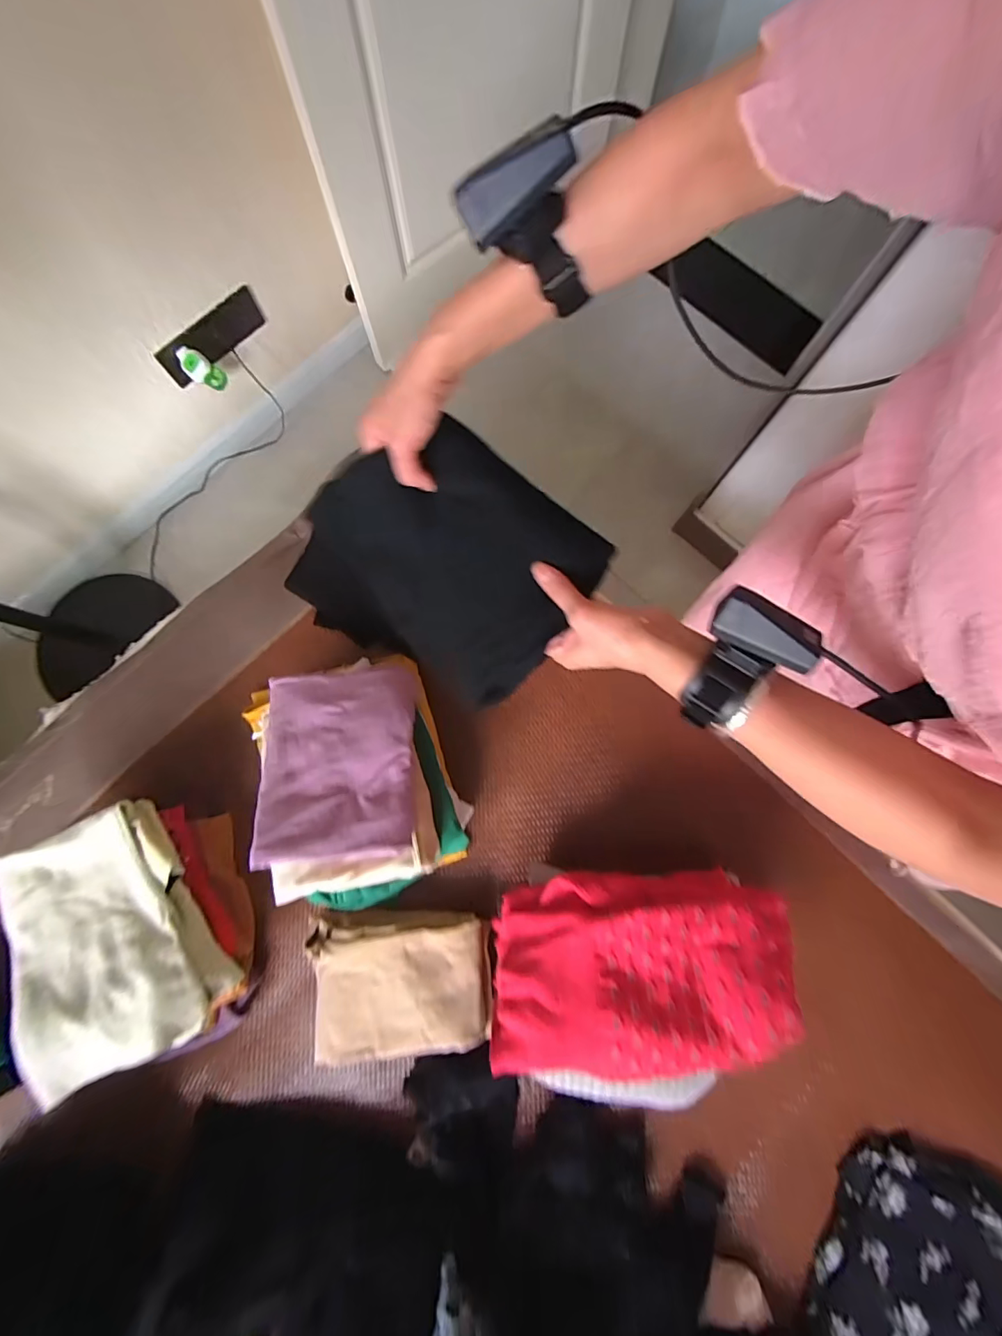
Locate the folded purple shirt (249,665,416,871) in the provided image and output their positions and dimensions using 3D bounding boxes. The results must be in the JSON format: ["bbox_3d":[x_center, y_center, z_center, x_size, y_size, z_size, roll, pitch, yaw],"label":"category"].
[{"bbox_3d":[-0.178,0.097,0.522,0.161,0.014,0.211,-5,62,-9],"label":"folded purple shirt"}]

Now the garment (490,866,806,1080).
[{"bbox_3d":[0.143,0.318,0.489,0.295,0.071,0.181,1,79,0],"label":"garment"}]

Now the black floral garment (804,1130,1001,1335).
[{"bbox_3d":[0.471,0.681,0.505,0.235,0.066,0.262,30,81,5],"label":"black floral garment"}]

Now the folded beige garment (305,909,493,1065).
[{"bbox_3d":[-0.121,0.382,0.571,0.218,0.059,0.163,-1,79,0],"label":"folded beige garment"}]

